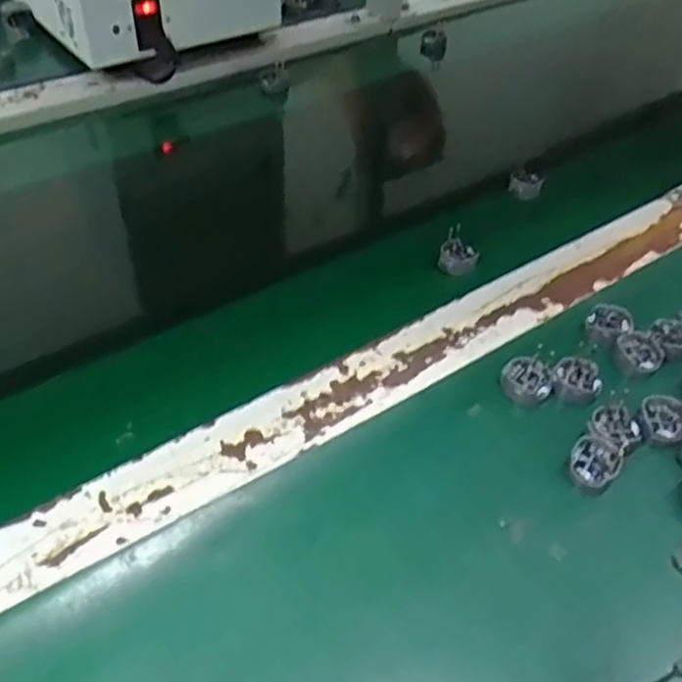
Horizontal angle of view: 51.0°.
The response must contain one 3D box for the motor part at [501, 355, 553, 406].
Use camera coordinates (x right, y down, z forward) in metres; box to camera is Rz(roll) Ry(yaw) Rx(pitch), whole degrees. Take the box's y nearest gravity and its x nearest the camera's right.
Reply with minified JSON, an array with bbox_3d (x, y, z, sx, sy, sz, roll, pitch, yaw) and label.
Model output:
[{"bbox_3d":[0.109,0.023,0.420,0.028,0.014,0.026,1,43,-1],"label":"motor part"}]

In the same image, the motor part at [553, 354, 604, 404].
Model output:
[{"bbox_3d":[0.140,0.023,0.422,0.027,0.013,0.026,1,43,-1],"label":"motor part"}]

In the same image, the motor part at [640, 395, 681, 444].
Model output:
[{"bbox_3d":[0.179,0.044,0.398,0.022,0.012,0.028,0,43,-2],"label":"motor part"}]

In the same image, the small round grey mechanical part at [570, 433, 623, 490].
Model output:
[{"bbox_3d":[0.133,0.066,0.379,0.025,0.012,0.029,30,49,26],"label":"small round grey mechanical part"}]

